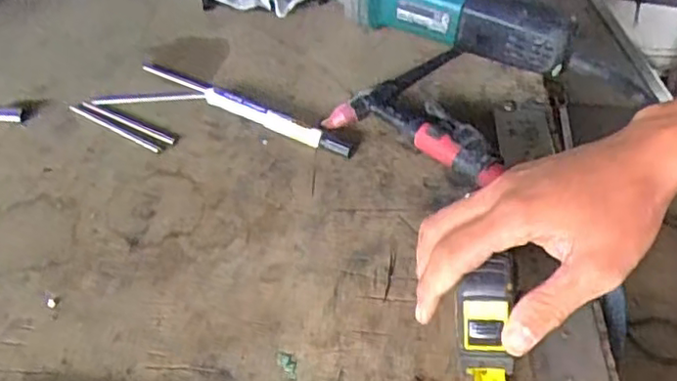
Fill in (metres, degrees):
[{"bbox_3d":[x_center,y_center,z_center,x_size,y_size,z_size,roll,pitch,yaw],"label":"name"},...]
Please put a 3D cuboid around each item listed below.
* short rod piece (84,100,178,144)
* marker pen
[{"bbox_3d":[-0.175,-0.057,0.545,0.096,0.004,0.008,22,48,19],"label":"short rod piece"},{"bbox_3d":[-0.050,-0.059,0.543,0.141,0.017,0.018,22,48,19],"label":"marker pen"}]

